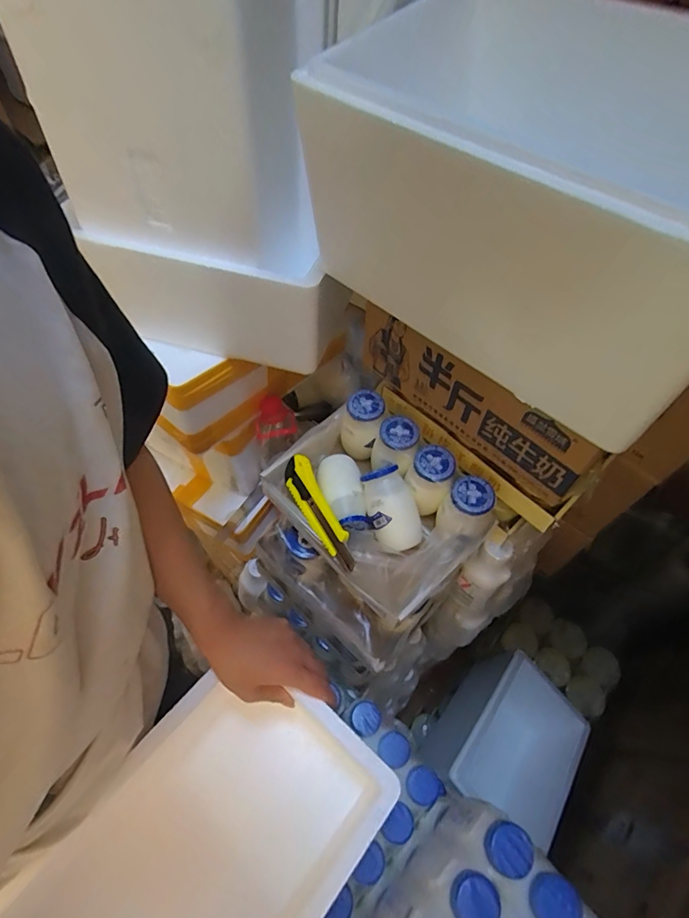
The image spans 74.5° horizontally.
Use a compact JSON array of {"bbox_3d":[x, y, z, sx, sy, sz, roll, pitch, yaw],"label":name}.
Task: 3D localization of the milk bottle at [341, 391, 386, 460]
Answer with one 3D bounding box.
[{"bbox_3d":[0.024,-0.044,0.597,0.047,0.085,0.047,16,58,7],"label":"milk bottle"}]

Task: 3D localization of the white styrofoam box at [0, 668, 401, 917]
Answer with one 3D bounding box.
[{"bbox_3d":[-0.146,0.398,0.463,0.216,0.155,0.330,35,62,18],"label":"white styrofoam box"}]

